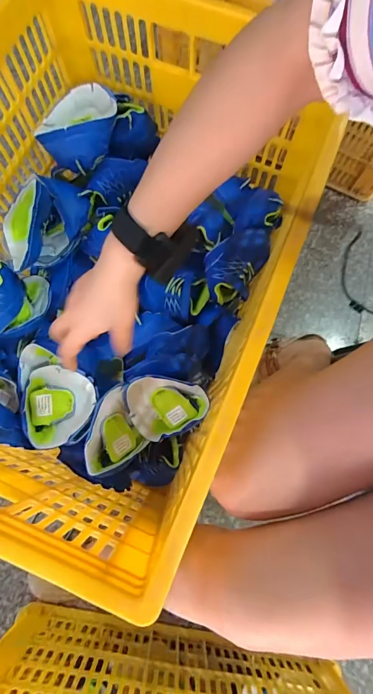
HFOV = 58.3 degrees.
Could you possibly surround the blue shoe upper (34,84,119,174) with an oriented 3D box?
[{"bbox_3d":[-0.170,-0.353,0.525,0.128,0.053,0.160,-20,77,-5],"label":"blue shoe upper"}]

